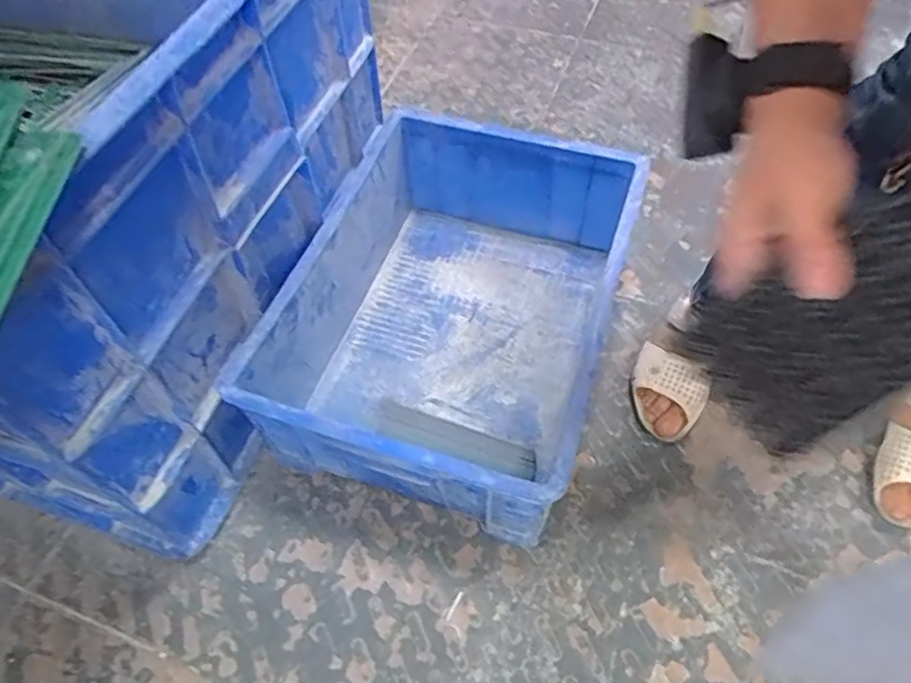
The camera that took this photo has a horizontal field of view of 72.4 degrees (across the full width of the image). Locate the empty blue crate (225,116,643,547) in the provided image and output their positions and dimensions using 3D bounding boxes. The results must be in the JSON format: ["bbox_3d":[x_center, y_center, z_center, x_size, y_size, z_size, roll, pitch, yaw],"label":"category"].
[{"bbox_3d":[0.006,-0.043,0.764,0.341,0.173,0.477,17,58,12],"label":"empty blue crate"}]

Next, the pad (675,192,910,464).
[{"bbox_3d":[0.198,-0.014,0.317,0.153,0.010,0.087,-33,61,-1],"label":"pad"}]

